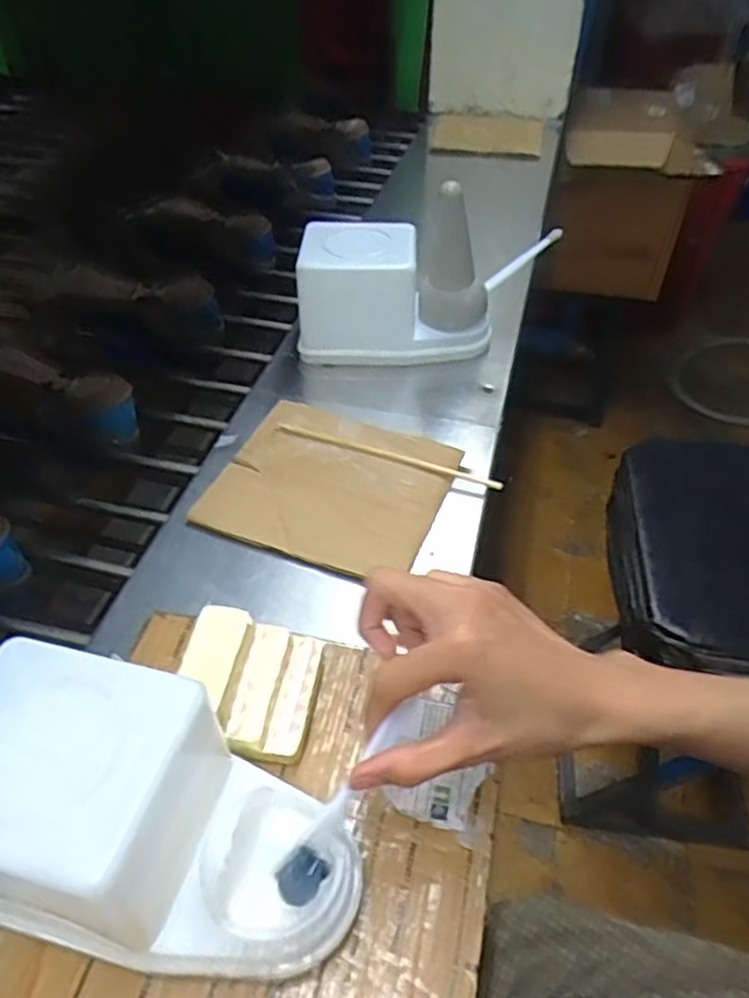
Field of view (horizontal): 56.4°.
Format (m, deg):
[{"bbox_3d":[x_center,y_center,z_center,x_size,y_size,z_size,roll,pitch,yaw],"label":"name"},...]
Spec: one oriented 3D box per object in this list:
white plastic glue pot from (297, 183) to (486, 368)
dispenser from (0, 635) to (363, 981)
[{"bbox_3d":[0.022,-0.212,0.679,0.184,0.135,0.096,4,44,4],"label":"white plastic glue pot"},{"bbox_3d":[-0.103,0.154,0.324,0.186,0.107,0.106,12,46,13],"label":"dispenser"}]

